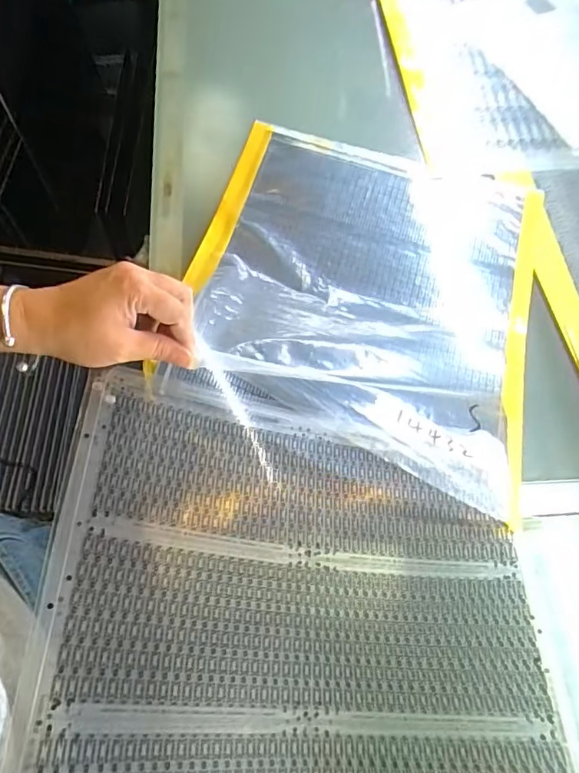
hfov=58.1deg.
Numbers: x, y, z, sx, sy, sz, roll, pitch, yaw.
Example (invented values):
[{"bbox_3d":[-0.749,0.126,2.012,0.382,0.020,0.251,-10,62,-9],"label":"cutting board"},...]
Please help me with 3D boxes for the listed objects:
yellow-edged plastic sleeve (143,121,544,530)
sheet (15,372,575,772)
[{"bbox_3d":[0.083,-0.111,0.560,0.370,0.062,0.445,17,52,-1],"label":"yellow-edged plastic sleeve"},{"bbox_3d":[0.011,0.207,0.315,0.329,0.065,0.422,13,53,-15],"label":"sheet"}]

